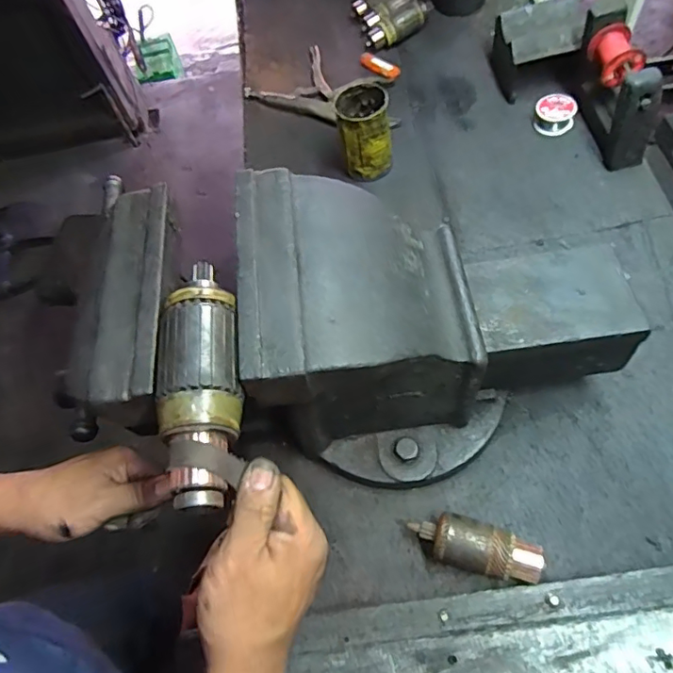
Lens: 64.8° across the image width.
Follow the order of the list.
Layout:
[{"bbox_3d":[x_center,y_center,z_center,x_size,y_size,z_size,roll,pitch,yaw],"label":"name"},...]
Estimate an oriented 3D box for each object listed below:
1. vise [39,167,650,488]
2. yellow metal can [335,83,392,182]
[{"bbox_3d":[0.037,0.019,0.492,0.477,0.269,0.242,-4,61,6],"label":"vise"},{"bbox_3d":[0.039,-0.294,0.764,0.073,0.107,0.082,-8,62,3],"label":"yellow metal can"}]

